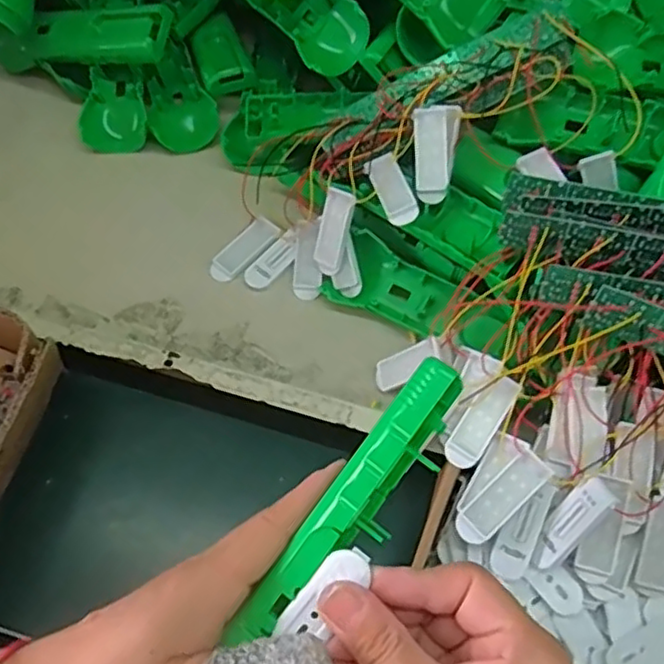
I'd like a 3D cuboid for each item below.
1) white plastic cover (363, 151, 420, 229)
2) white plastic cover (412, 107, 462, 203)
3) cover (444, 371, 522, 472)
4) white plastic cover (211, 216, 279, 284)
[{"bbox_3d":[0.038,-0.092,0.425,0.021,0.010,0.056,-26,67,16],"label":"white plastic cover"},{"bbox_3d":[0.065,-0.113,0.425,0.029,0.004,0.058,5,99,1],"label":"white plastic cover"},{"bbox_3d":[0.083,0.050,0.369,0.019,0.007,0.056,34,86,13],"label":"cover"},{"bbox_3d":[-0.064,-0.059,0.477,0.022,0.006,0.058,40,70,16],"label":"white plastic cover"}]

